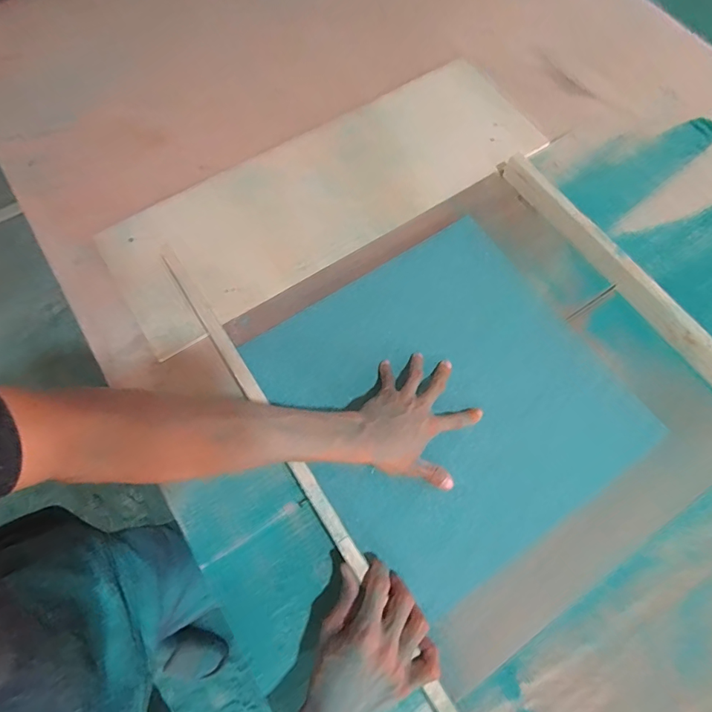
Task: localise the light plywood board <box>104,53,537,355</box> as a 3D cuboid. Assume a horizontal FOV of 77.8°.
[{"bbox_3d":[-0.042,-0.270,0.708,0.702,0.018,0.245,-30,74,-9],"label":"light plywood board"}]

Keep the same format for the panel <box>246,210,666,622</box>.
[{"bbox_3d":[0.119,0.043,0.571,0.393,0.024,0.397,-32,72,-11],"label":"panel"}]

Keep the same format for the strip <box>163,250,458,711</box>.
[{"bbox_3d":[-0.063,0.134,0.506,0.019,0.019,0.719,-32,70,-11],"label":"strip"}]

